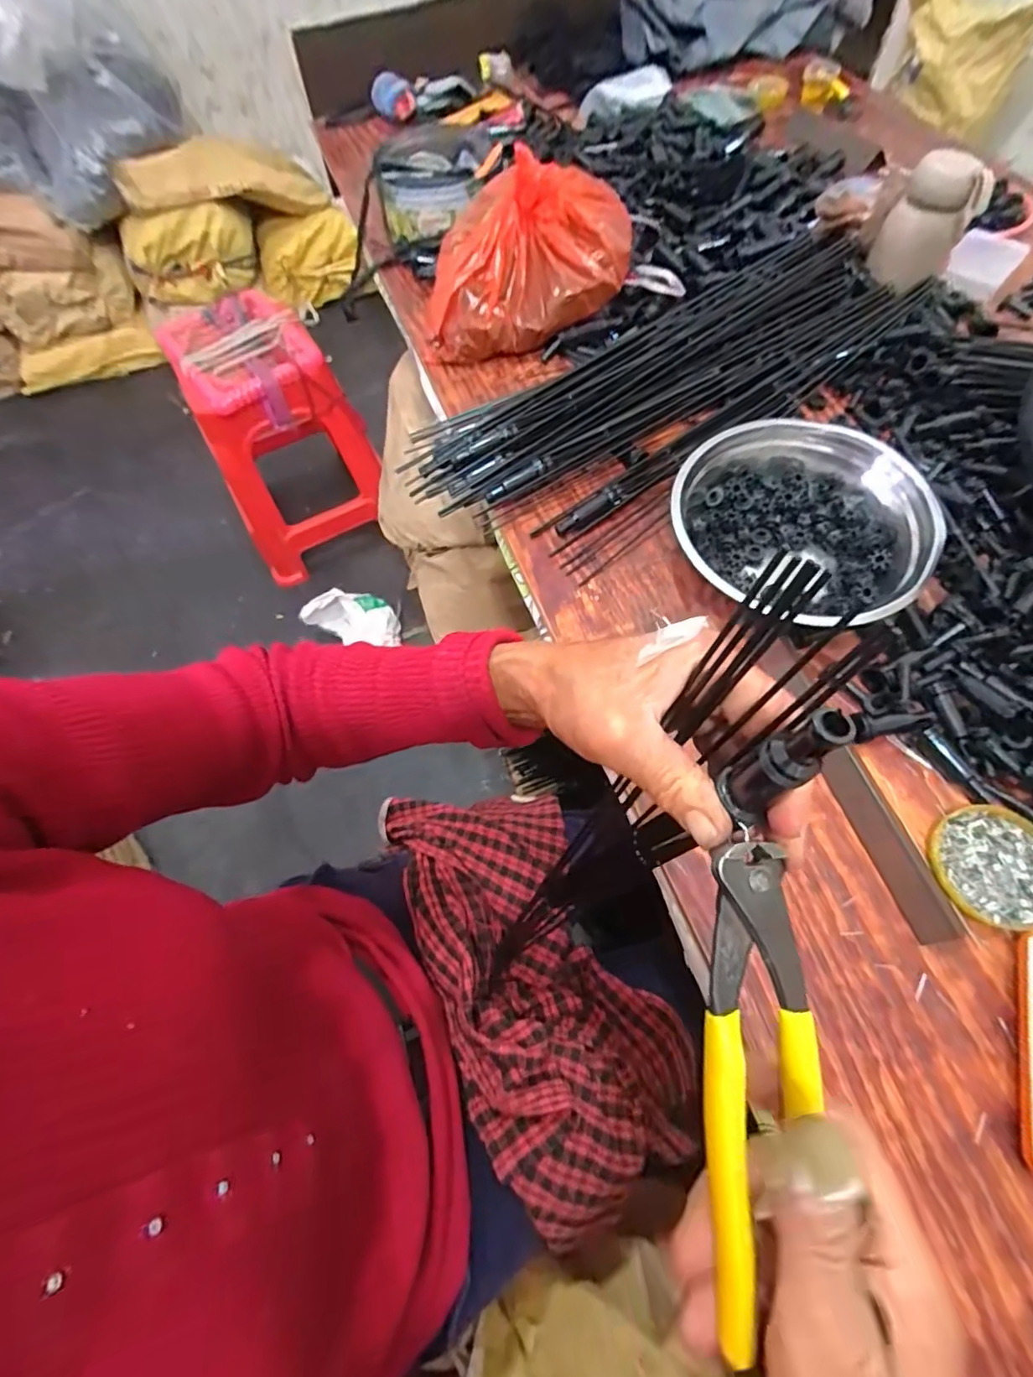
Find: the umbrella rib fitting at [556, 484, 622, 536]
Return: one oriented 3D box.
[{"bbox_3d":[0.077,-0.181,0.565,0.078,0.018,0.022,-37,68,-13],"label":"umbrella rib fitting"}]

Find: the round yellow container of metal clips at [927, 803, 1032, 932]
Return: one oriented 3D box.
[{"bbox_3d":[0.349,0.128,0.404,0.083,0.012,0.082,-1,65,3],"label":"round yellow container of metal clips"}]

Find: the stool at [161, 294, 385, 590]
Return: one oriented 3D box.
[{"bbox_3d":[-0.569,-0.580,1.362,0.349,0.472,0.338,-35,67,-12],"label":"stool"}]

